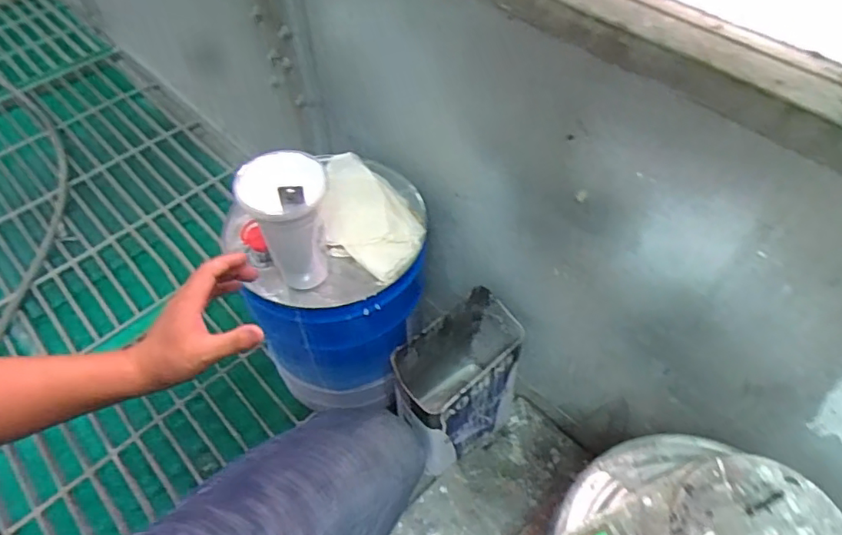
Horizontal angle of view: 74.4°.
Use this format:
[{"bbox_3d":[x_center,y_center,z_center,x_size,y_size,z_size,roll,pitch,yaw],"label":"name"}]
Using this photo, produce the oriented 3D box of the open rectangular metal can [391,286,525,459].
[{"bbox_3d":[0.060,0.182,0.842,0.192,0.274,0.114,-38,62,-23],"label":"open rectangular metal can"}]

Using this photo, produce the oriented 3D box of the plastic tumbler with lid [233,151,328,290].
[{"bbox_3d":[-0.140,-0.046,0.612,0.083,0.196,0.072,-15,55,-8],"label":"plastic tumbler with lid"}]

